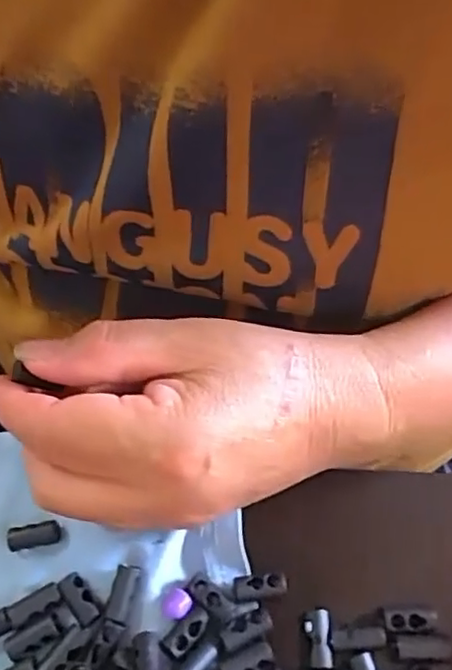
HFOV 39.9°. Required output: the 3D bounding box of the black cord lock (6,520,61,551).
[{"bbox_3d":[-0.073,0.076,0.235,0.018,0.006,0.007,-15,59,-6],"label":"black cord lock"}]

